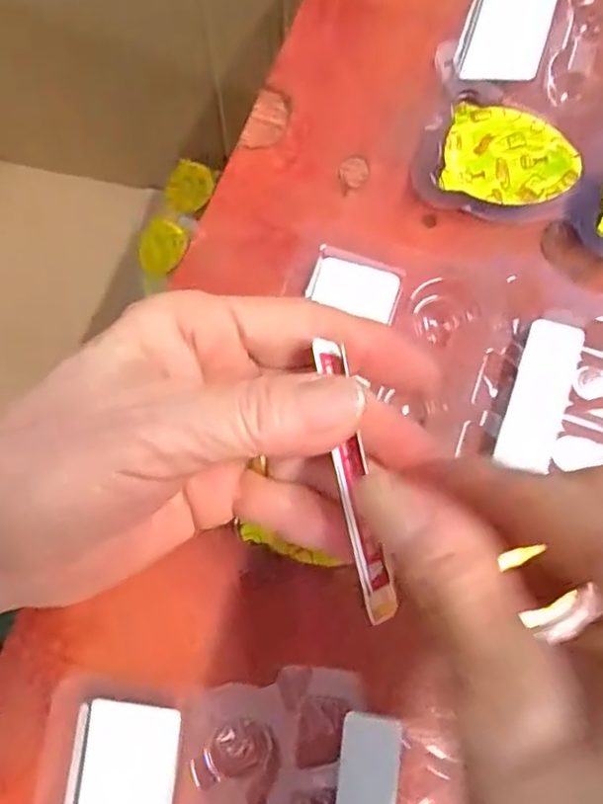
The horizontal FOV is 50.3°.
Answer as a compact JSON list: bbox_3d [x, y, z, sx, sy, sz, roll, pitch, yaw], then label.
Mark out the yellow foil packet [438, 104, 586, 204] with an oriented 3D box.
[{"bbox_3d":[0.082,-0.094,0.256,0.051,0.017,0.039,10,78,4],"label":"yellow foil packet"}]

